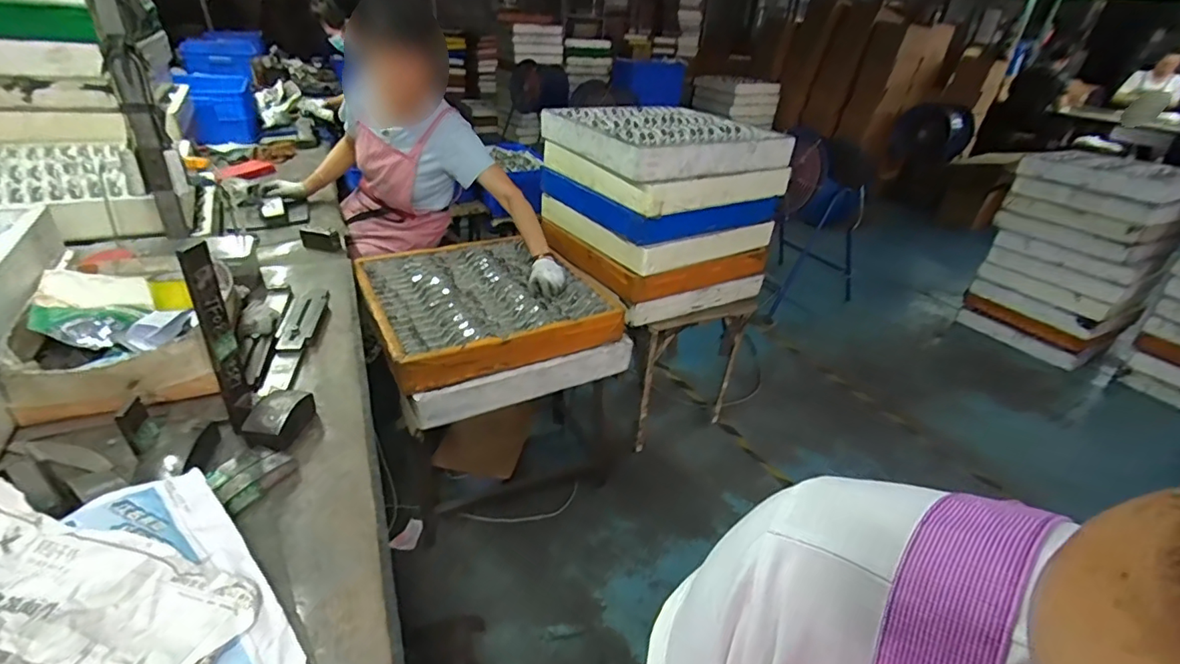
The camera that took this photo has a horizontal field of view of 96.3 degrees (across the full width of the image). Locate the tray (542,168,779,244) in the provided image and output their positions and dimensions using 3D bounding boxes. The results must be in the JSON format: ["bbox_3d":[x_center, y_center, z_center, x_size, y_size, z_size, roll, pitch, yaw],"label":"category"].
[{"bbox_3d":[0.192,-0.423,1.661,0.505,0.097,0.528,-14,36,-28],"label":"tray"}]

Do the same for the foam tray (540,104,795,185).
[{"bbox_3d":[0.208,-0.583,1.574,0.552,0.090,0.542,-17,37,-30],"label":"foam tray"}]

